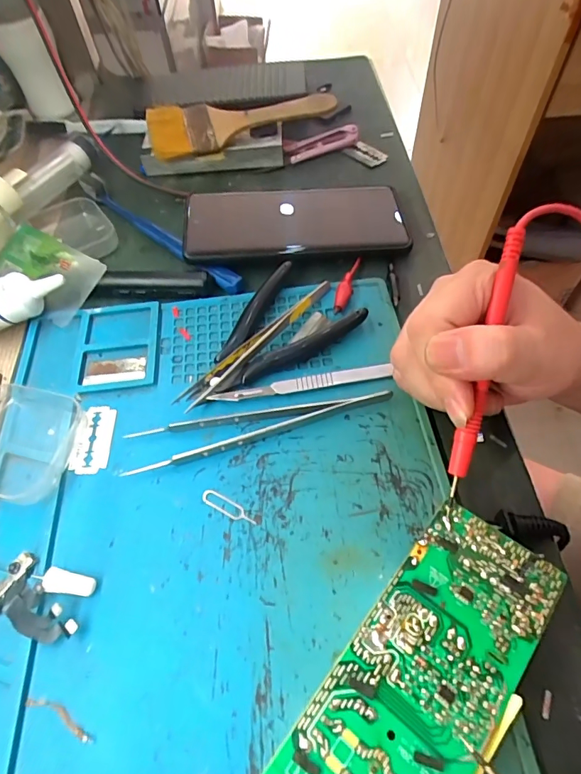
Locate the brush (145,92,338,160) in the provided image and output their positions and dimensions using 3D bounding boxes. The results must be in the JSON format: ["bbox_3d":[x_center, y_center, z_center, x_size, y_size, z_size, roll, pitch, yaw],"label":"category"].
[{"bbox_3d":[-0.041,-0.229,0.387,0.161,0.020,0.057,-12,61,-3],"label":"brush"}]

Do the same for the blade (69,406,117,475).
[{"bbox_3d":[-0.114,0.030,0.260,0.021,0.004,0.042,-2,57,2],"label":"blade"}]

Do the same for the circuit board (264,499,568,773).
[{"bbox_3d":[0.054,0.116,0.182,0.057,0.027,0.132,33,65,22],"label":"circuit board"}]

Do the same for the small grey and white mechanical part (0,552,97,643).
[{"bbox_3d":[-0.122,0.099,0.212,0.052,0.009,0.031,11,59,10],"label":"small grey and white mechanical part"}]

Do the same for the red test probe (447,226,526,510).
[{"bbox_3d":[0.086,-0.011,0.199,0.009,0.005,0.120,12,91,11],"label":"red test probe"}]

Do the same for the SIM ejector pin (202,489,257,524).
[{"bbox_3d":[-0.032,0.063,0.234,0.032,0.004,0.008,25,62,18],"label":"SIM ejector pin"}]

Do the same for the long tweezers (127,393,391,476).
[{"bbox_3d":[-0.019,0.018,0.258,0.149,0.010,0.025,-15,58,-6],"label":"long tweezers"}]

